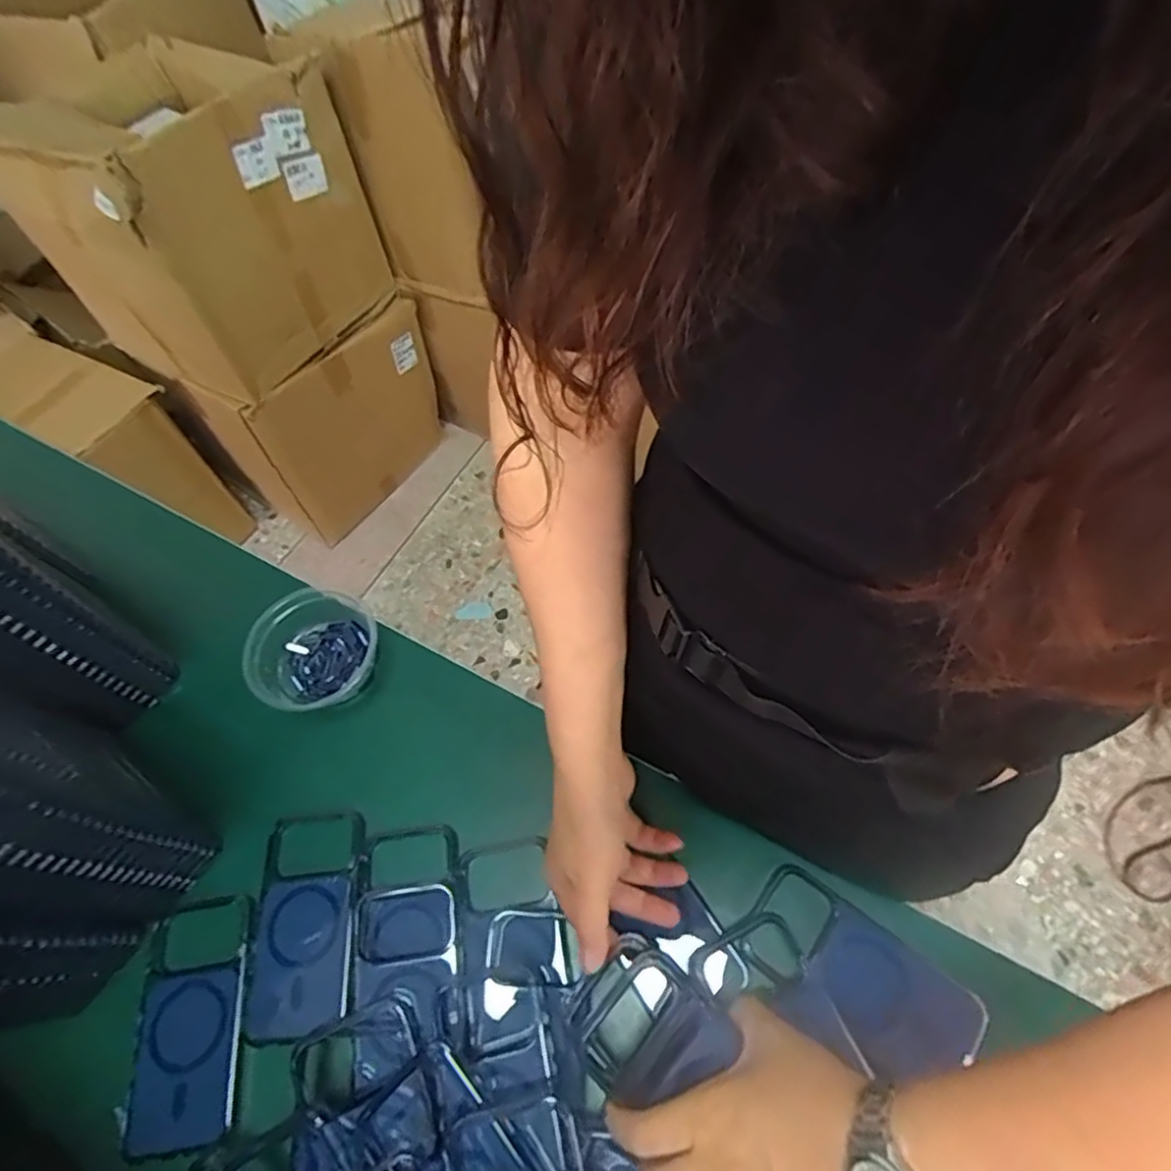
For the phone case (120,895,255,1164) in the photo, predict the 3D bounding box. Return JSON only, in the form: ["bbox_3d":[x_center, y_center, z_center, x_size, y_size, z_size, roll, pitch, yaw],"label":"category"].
[{"bbox_3d":[-0.280,0.306,0.453,0.072,0.006,0.149,-9,59,-1],"label":"phone case"}]

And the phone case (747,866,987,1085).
[{"bbox_3d":[0.185,0.267,0.439,0.149,0.008,0.076,33,67,21],"label":"phone case"}]

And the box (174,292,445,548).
[{"bbox_3d":[-0.623,-0.411,1.526,0.308,0.422,0.476,28,66,19],"label":"box"}]

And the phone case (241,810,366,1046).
[{"bbox_3d":[-0.211,0.249,0.480,0.078,0.011,0.148,-6,59,1],"label":"phone case"}]

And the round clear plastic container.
[{"bbox_3d":[-0.233,0.062,0.557,0.103,0.051,0.107,-2,59,3],"label":"round clear plastic container"}]

